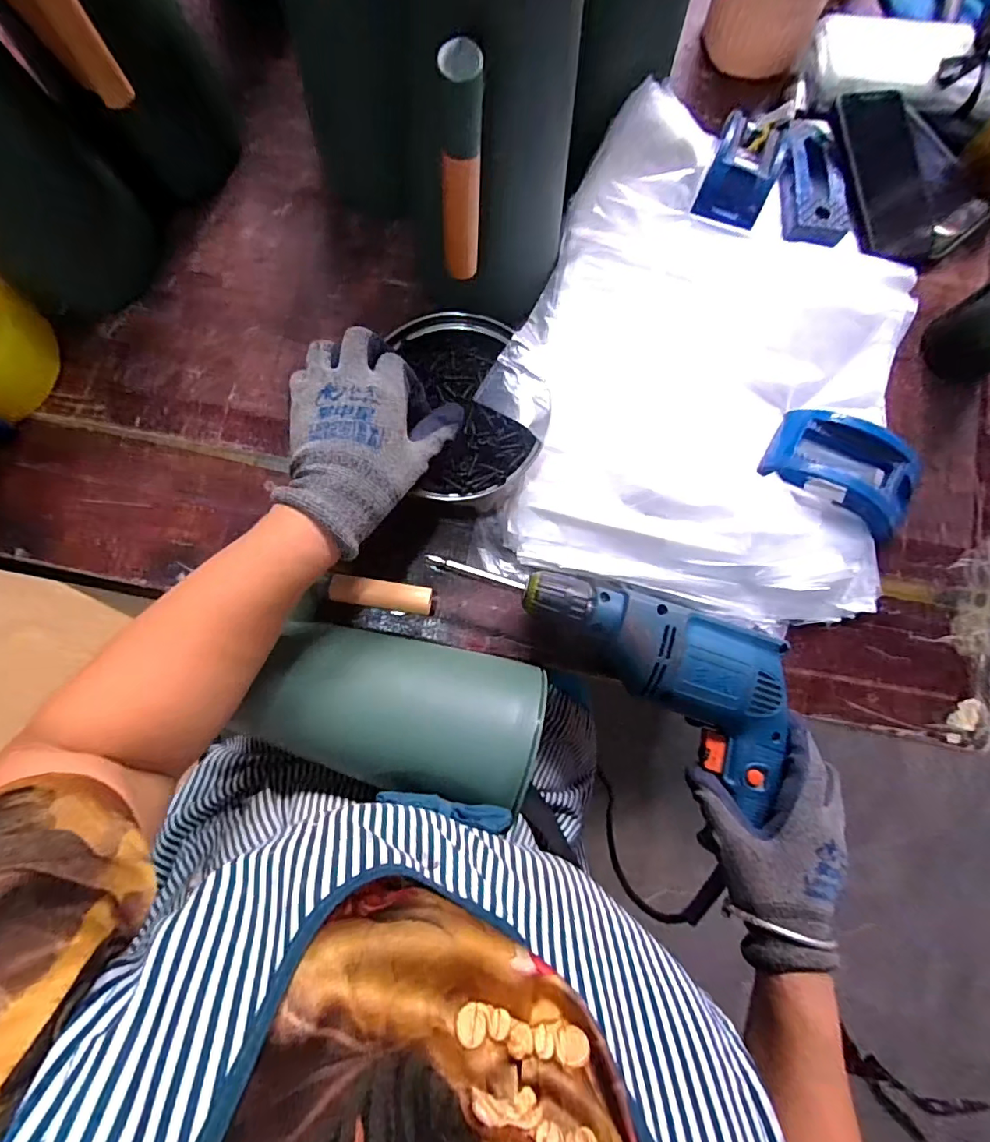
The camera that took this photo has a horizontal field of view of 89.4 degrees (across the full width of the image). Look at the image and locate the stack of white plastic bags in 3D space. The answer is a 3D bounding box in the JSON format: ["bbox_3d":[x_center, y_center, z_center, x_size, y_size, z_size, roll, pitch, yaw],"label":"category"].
[{"bbox_3d":[0.189,-0.173,0.432,0.331,0.060,0.411,12,83,0],"label":"stack of white plastic bags"}]

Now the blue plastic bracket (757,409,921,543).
[{"bbox_3d":[0.301,-0.087,0.426,0.123,0.037,0.077,36,84,3],"label":"blue plastic bracket"}]

